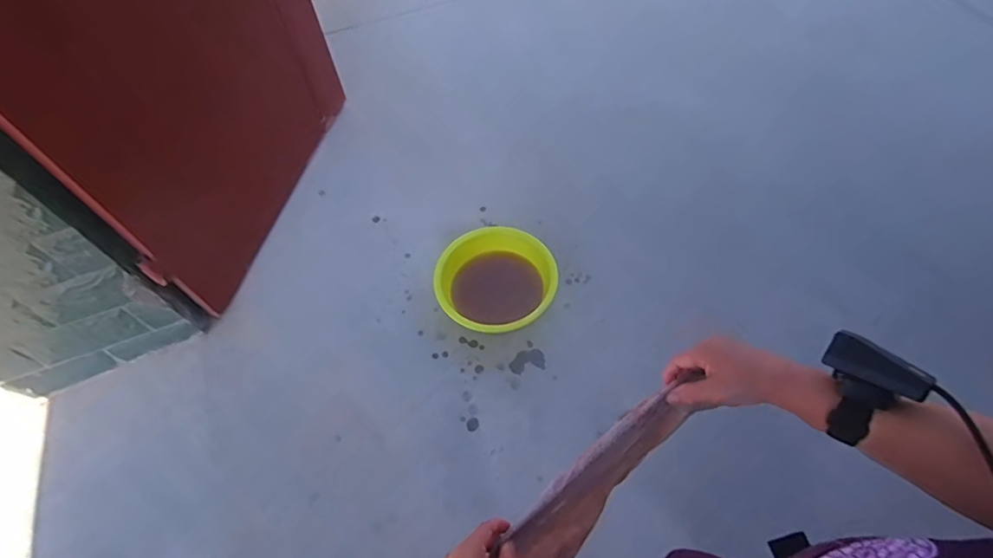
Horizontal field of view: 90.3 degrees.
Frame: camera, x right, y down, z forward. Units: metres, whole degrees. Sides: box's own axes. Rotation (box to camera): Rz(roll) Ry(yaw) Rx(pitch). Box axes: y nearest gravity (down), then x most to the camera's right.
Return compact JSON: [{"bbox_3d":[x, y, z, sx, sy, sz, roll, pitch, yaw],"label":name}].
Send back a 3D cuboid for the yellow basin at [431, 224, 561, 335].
[{"bbox_3d":[-0.003,0.005,1.480,0.347,0.136,0.282,-28,60,-13],"label":"yellow basin"}]

